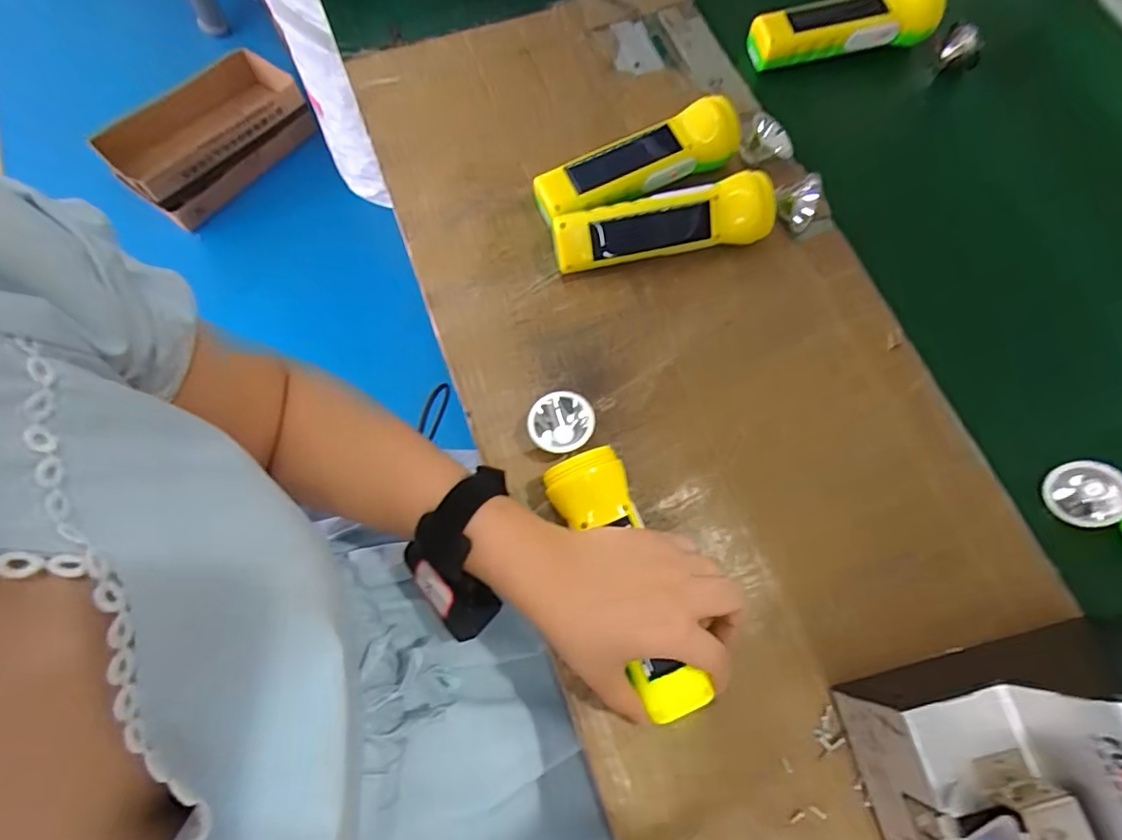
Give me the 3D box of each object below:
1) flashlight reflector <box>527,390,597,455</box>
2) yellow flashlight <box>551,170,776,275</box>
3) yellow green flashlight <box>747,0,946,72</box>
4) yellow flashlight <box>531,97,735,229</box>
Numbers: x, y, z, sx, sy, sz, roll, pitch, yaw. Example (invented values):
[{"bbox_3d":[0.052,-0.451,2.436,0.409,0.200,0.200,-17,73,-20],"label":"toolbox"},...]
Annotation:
[{"bbox_3d":[0.000,0.003,0.392,0.038,0.024,0.045,41,75,12],"label":"flashlight reflector"},{"bbox_3d":[0.077,-0.149,0.431,0.168,0.050,0.042,-10,71,-5],"label":"yellow flashlight"},{"bbox_3d":[0.262,-0.366,0.512,0.174,0.042,0.044,-12,72,-5],"label":"yellow green flashlight"},{"bbox_3d":[0.062,-0.203,0.446,0.164,0.048,0.047,-26,73,-10],"label":"yellow flashlight"}]

